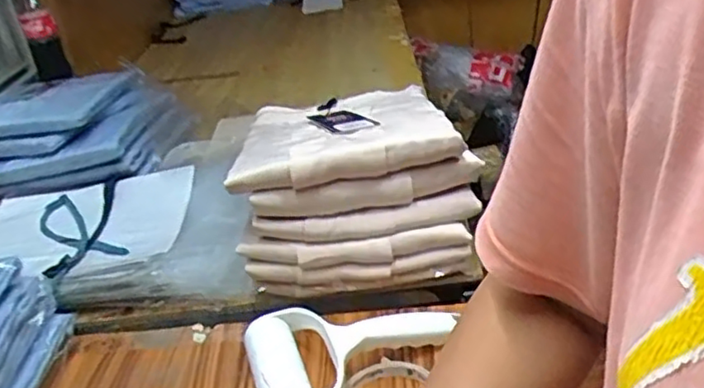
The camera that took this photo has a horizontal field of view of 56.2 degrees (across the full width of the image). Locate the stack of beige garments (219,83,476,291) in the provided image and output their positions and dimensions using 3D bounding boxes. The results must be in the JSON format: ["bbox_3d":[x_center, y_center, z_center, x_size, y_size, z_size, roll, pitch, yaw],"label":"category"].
[{"bbox_3d":[0.002,-0.034,0.692,0.219,0.128,0.264,-7,29,2],"label":"stack of beige garments"}]

